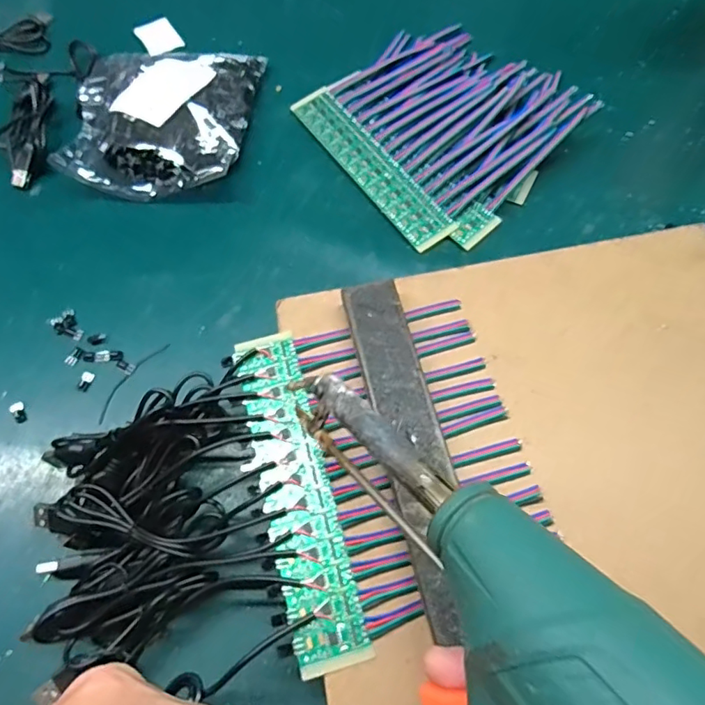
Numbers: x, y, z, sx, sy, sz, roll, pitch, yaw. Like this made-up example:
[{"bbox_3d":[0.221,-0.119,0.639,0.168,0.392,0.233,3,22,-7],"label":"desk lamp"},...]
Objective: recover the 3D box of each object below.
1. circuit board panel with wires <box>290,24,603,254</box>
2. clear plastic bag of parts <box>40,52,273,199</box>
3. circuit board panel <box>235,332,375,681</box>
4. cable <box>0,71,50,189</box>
[{"bbox_3d":[0.065,-0.172,0.393,0.163,0.025,0.176,-36,69,-12],"label":"circuit board panel with wires"},{"bbox_3d":[-0.147,-0.182,0.408,0.135,0.032,0.138,6,66,6],"label":"clear plastic bag of parts"},{"bbox_3d":[-0.029,0.065,0.265,0.033,0.004,0.162,-15,66,-4],"label":"circuit board panel"},{"bbox_3d":[-0.251,-0.179,0.417,0.032,0.020,0.110,-4,66,2],"label":"cable"}]

